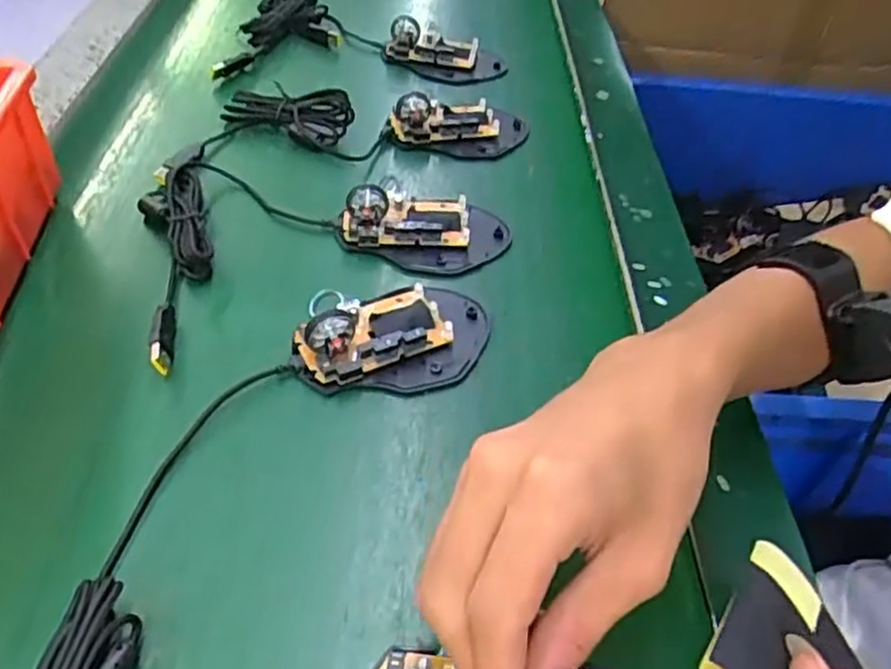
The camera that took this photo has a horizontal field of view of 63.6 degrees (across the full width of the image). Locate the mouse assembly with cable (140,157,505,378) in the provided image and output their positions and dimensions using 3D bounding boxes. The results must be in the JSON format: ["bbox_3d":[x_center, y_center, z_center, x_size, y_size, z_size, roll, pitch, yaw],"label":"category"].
[{"bbox_3d":[-0.087,-0.076,0.456,0.228,0.027,0.160,-20,51,-23],"label":"mouse assembly with cable"}]

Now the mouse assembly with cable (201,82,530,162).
[{"bbox_3d":[-0.054,-0.166,0.544,0.234,0.031,0.069,-1,46,-6],"label":"mouse assembly with cable"}]

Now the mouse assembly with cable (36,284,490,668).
[{"bbox_3d":[-0.090,0.082,0.298,0.101,0.026,0.370,21,48,14],"label":"mouse assembly with cable"}]

